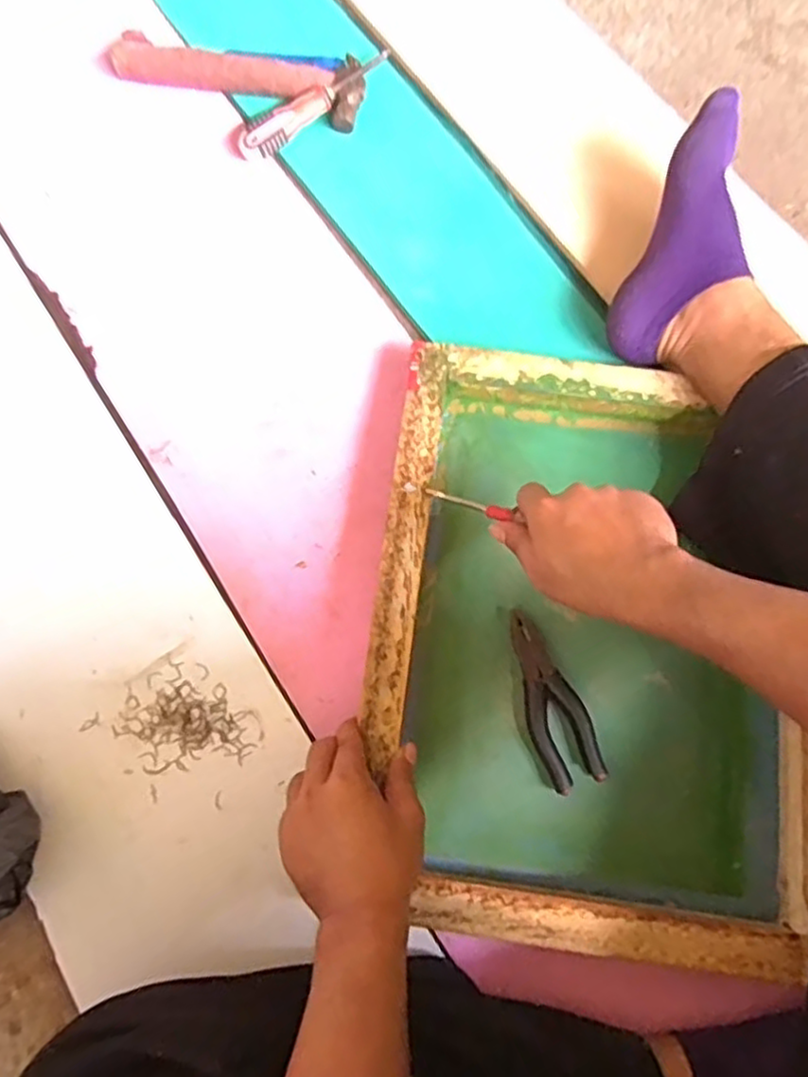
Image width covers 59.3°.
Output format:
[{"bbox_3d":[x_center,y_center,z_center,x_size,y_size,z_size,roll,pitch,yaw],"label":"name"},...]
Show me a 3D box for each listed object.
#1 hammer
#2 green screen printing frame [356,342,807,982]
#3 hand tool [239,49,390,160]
[{"bbox_3d":[-0.168,-0.492,0.744,0.256,0.032,0.078,15,76,4],"label":"hammer"},{"bbox_3d":[0.152,0.073,0.580,0.345,0.046,0.461,6,76,1],"label":"green screen printing frame"},{"bbox_3d":[-0.090,-0.457,0.743,0.189,0.024,0.032,-39,79,-9],"label":"hand tool"}]

